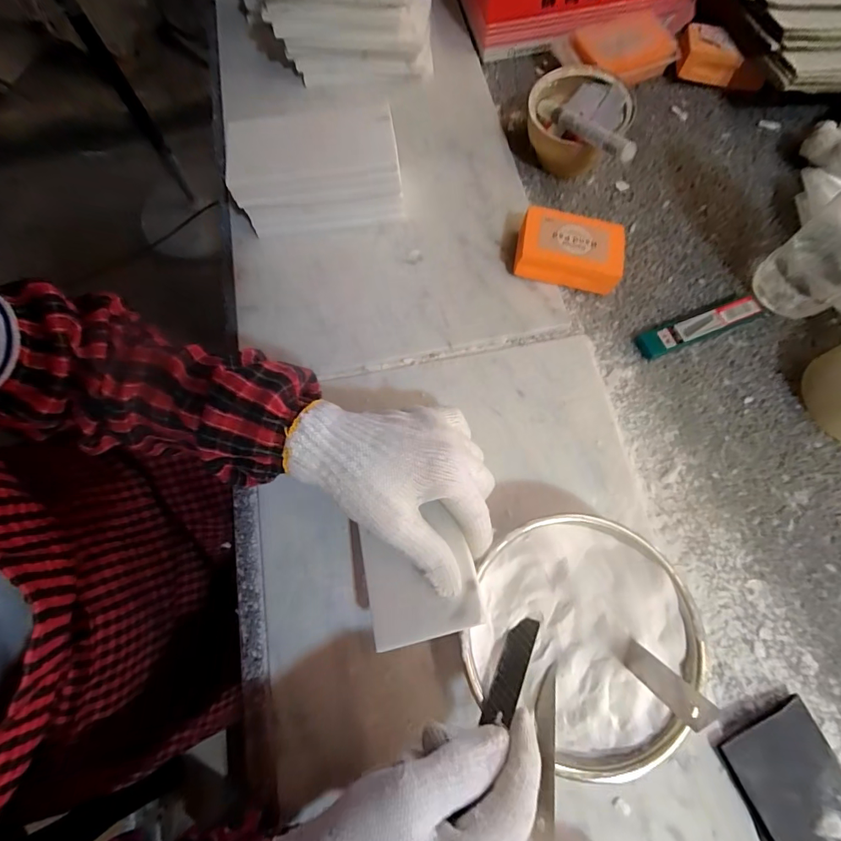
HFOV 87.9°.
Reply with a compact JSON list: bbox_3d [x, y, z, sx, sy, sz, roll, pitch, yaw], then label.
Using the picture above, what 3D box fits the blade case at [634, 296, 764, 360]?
[{"bbox_3d":[0.251,-0.084,0.393,0.113,0.011,0.024,-19,73,-4],"label":"blade case"}]

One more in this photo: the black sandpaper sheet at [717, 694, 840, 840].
[{"bbox_3d":[0.244,0.235,0.282,0.071,0.015,0.077,-25,73,-6],"label":"black sandpaper sheet"}]

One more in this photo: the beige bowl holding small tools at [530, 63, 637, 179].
[{"bbox_3d":[0.155,-0.299,0.438,0.092,0.057,0.091,-1,72,2],"label":"beige bowl holding small tools"}]

